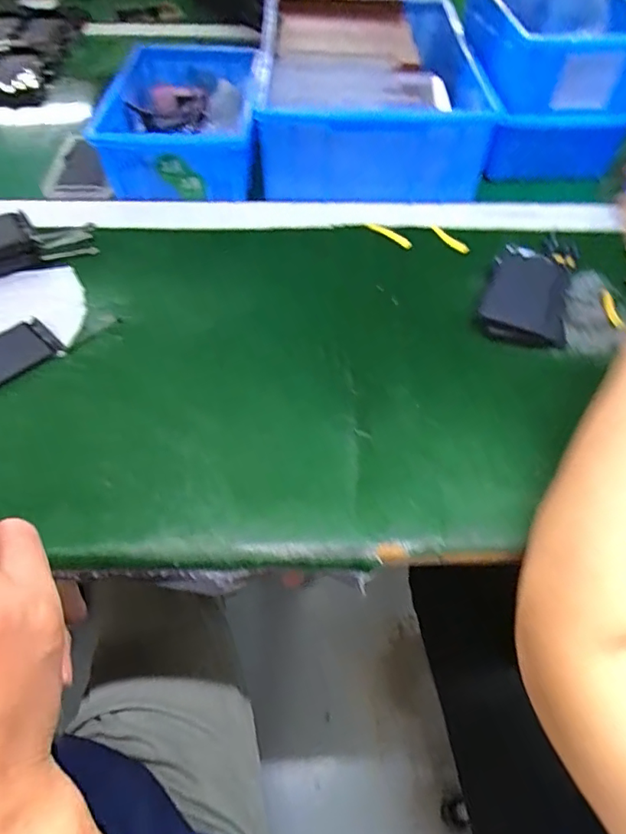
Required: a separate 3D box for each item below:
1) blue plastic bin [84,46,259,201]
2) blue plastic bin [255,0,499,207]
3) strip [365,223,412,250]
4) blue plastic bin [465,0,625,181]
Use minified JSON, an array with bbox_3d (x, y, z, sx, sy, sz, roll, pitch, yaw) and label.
[{"bbox_3d":[-0.126,-0.295,0.525,0.139,0.081,0.211,-2,54,-2],"label":"blue plastic bin"},{"bbox_3d":[0.059,-0.345,0.538,0.205,0.102,0.341,2,54,0],"label":"blue plastic bin"},{"bbox_3d":[0.068,-0.162,0.461,0.048,0.004,0.009,33,60,21],"label":"strip"},{"bbox_3d":[0.231,-0.353,0.525,0.145,0.121,0.204,2,54,1],"label":"blue plastic bin"}]

